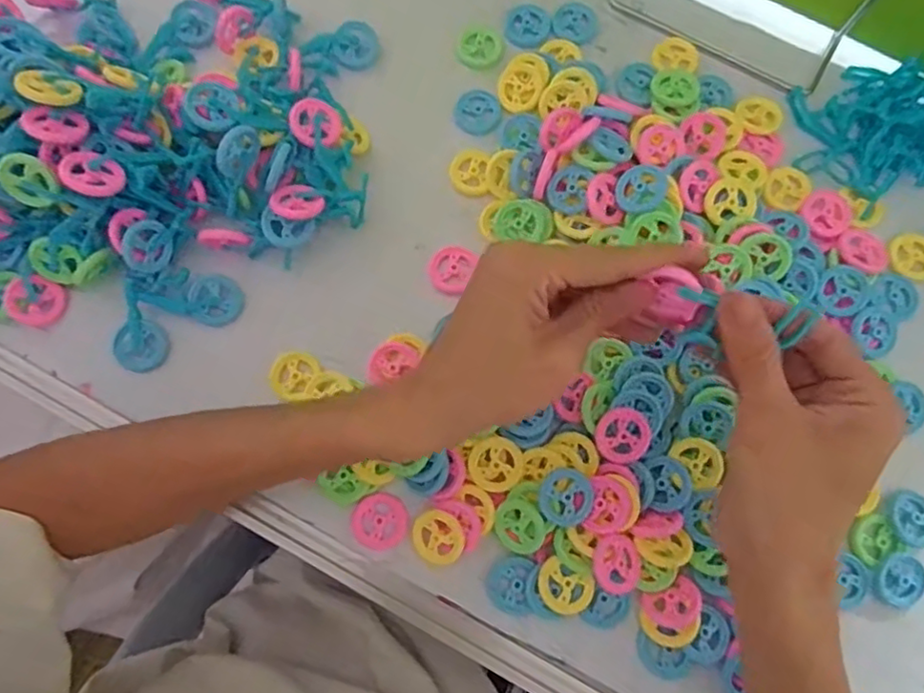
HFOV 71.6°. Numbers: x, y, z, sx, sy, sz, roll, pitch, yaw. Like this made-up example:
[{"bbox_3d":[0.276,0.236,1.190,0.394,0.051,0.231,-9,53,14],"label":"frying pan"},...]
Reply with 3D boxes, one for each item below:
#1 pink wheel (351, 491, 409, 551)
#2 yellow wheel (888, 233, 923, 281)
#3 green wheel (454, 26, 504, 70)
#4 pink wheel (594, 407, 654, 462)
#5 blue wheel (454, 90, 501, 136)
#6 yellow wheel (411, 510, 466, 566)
[{"bbox_3d":[-0.045,0.096,0.351,0.029,0.004,0.030,0,78,0],"label":"pink wheel"},{"bbox_3d":[0.273,-0.054,0.386,0.028,0.005,0.028,0,78,0],"label":"yellow wheel"},{"bbox_3d":[0.012,-0.195,0.419,0.030,0.008,0.026,11,78,2],"label":"green wheel"},{"bbox_3d":[0.088,0.049,0.351,0.029,0.005,0.030,0,78,0],"label":"pink wheel"},{"bbox_3d":[0.011,-0.148,0.406,0.029,0.004,0.028,0,78,0],"label":"blue wheel"},{"bbox_3d":[-0.013,0.104,0.347,0.029,0.005,0.029,0,90,16],"label":"yellow wheel"}]

